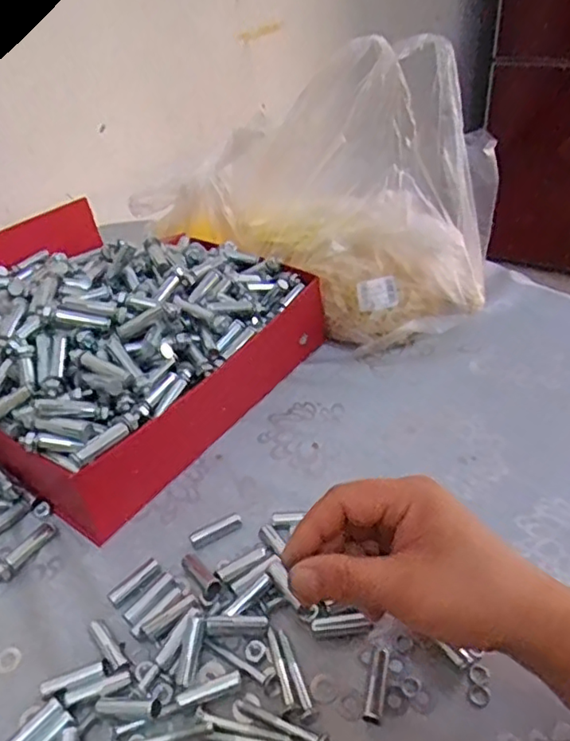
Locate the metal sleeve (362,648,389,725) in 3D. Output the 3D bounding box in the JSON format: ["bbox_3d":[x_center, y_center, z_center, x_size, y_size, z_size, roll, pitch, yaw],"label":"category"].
[{"bbox_3d":[0.055,0.184,0.360,0.010,0.013,0.044,7,41,14],"label":"metal sleeve"}]

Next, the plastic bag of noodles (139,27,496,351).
[{"bbox_3d":[0.024,-0.179,0.625,0.365,0.243,0.161,21,46,28],"label":"plastic bag of noodles"}]

